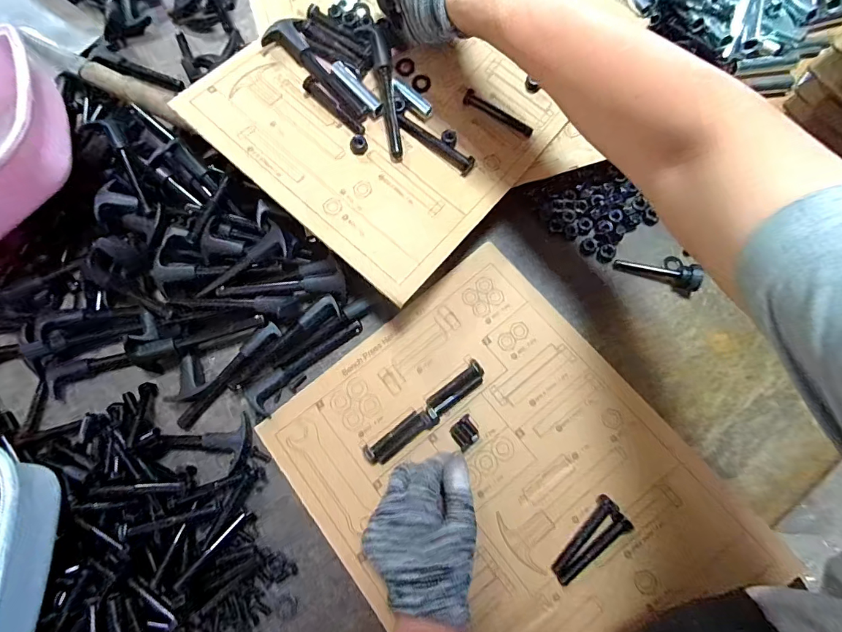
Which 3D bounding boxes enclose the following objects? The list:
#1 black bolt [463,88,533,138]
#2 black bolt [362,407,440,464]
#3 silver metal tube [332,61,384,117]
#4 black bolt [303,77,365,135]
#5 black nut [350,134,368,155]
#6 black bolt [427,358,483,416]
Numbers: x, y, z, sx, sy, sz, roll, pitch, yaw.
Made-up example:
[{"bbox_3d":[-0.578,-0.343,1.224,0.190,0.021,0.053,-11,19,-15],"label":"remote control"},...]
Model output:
[{"bbox_3d":[0.077,-0.202,0.420,0.075,0.017,0.015,27,77,9],"label":"black bolt"},{"bbox_3d":[-0.019,0.110,0.391,0.072,0.015,0.021,-33,76,-7],"label":"black bolt"},{"bbox_3d":[-0.063,-0.227,0.425,0.014,0.013,0.068,-41,77,-9],"label":"silver metal tube"},{"bbox_3d":[-0.087,-0.208,0.423,0.079,0.012,0.013,43,80,12],"label":"black bolt"},{"bbox_3d":[-0.060,-0.164,0.408,0.016,0.012,0.014,-14,74,-2],"label":"black nut"},{"bbox_3d":[0.033,0.069,0.399,0.064,0.013,0.020,-40,77,-9],"label":"black bolt"}]

